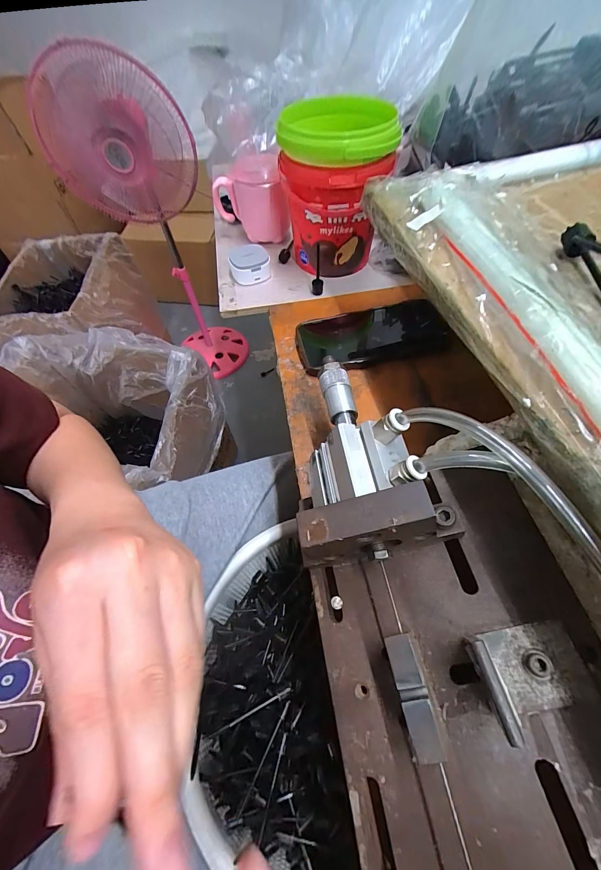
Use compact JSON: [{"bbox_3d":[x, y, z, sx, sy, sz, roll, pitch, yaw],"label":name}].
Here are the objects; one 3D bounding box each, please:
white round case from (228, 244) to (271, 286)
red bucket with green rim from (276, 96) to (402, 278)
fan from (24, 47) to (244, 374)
[{"bbox_3d":[-0.072,-0.241,0.455,0.053,0.031,0.058,-1,58,2],"label":"white round case"},{"bbox_3d":[0.040,-0.304,0.412,0.122,0.151,0.128,-5,58,0],"label":"red bucket with green rim"},{"bbox_3d":[-0.431,-0.578,1.035,0.318,0.853,0.283,-27,61,-13],"label":"fan"}]

